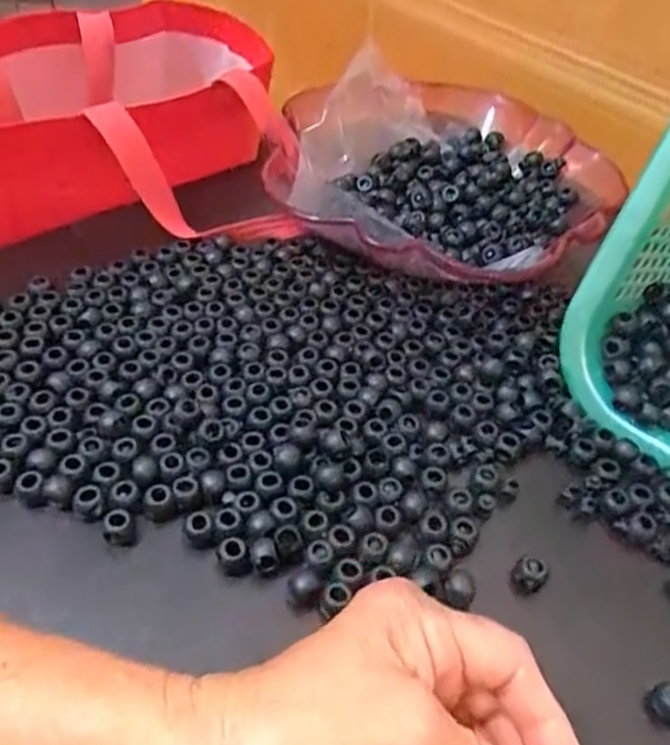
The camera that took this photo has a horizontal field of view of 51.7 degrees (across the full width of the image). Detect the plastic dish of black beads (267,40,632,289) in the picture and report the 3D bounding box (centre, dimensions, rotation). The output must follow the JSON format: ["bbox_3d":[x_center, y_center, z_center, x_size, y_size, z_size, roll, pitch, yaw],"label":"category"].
[{"bbox_3d":[0.076,-0.150,0.509,0.237,0.054,0.233,3,46,-3],"label":"plastic dish of black beads"}]

